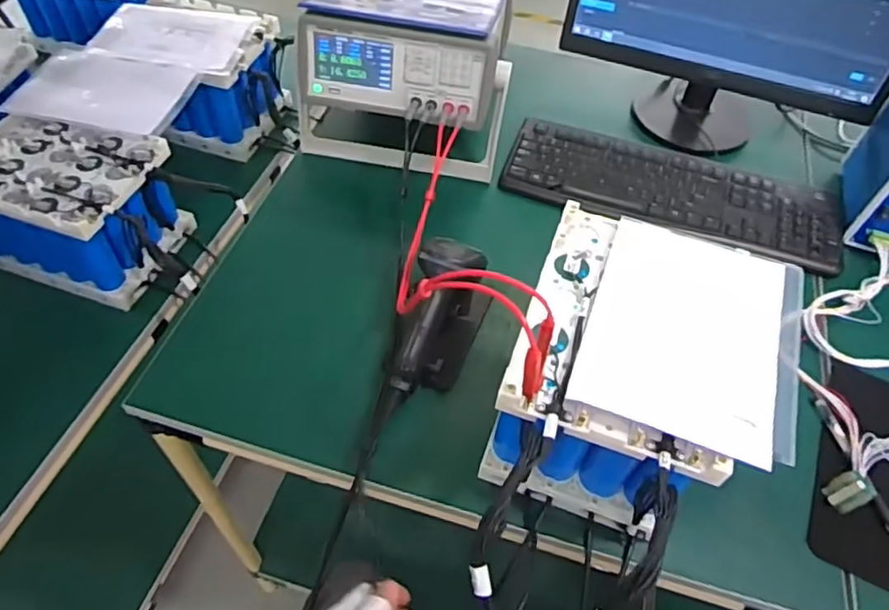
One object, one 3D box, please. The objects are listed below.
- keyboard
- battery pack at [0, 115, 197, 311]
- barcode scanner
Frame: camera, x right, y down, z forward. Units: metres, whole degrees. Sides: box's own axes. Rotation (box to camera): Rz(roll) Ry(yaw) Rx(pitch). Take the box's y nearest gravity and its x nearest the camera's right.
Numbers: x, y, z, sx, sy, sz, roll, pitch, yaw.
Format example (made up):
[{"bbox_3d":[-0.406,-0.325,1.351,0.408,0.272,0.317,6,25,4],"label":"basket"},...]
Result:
[{"bbox_3d":[0.306,-0.157,0.853,0.441,0.022,0.155,18,54,9],"label":"keyboard"},{"bbox_3d":[-0.516,-0.134,0.869,0.246,0.148,0.180,14,54,6],"label":"battery pack"},{"bbox_3d":[-0.003,0.014,0.658,0.085,0.124,0.170,15,54,7],"label":"barcode scanner"}]

